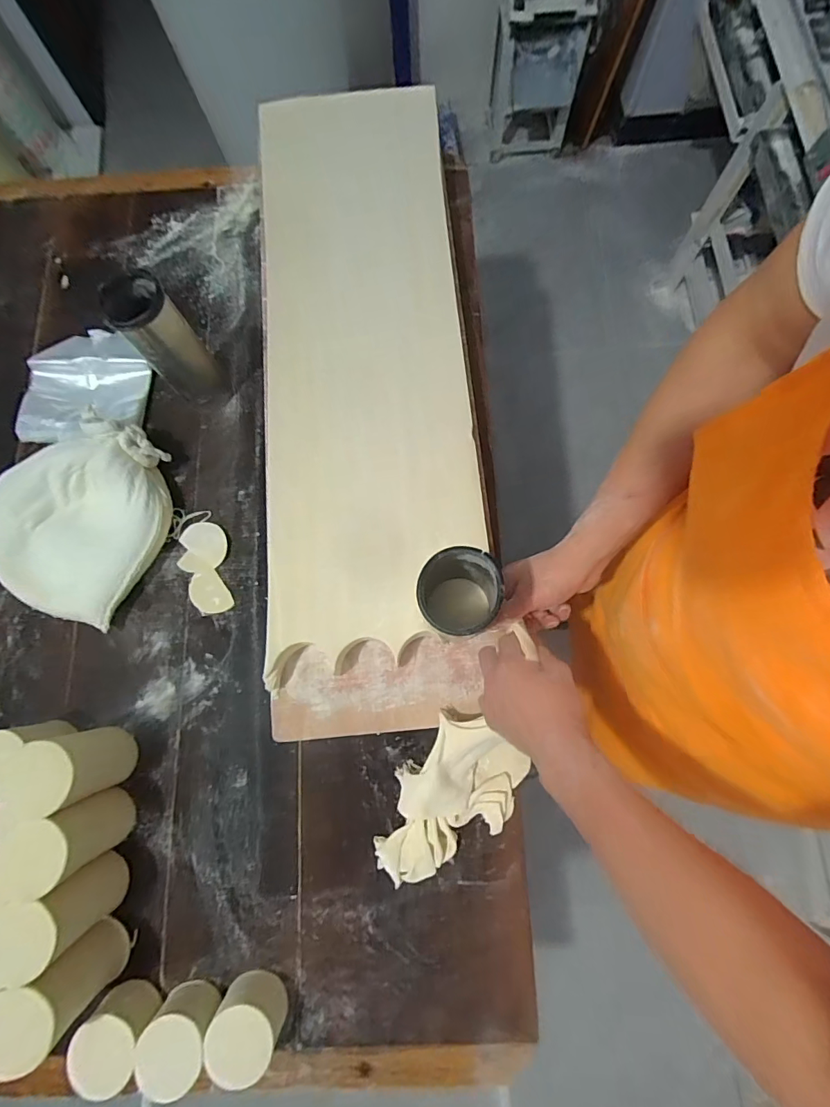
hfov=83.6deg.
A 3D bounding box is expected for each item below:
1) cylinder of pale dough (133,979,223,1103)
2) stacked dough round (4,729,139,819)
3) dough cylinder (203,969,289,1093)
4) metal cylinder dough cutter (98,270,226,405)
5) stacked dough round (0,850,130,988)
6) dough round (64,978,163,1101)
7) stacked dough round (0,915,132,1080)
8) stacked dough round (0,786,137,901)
[{"bbox_3d":[-0.254,0.521,0.499,0.069,0.051,0.074,0,78,2],"label":"cylinder of pale dough"},{"bbox_3d":[-0.381,0.241,0.524,0.082,0.120,0.089,-12,78,0],"label":"stacked dough round"},{"bbox_3d":[-0.178,0.501,0.492,0.068,0.071,0.058,19,79,6],"label":"dough cylinder"},{"bbox_3d":[-0.315,-0.265,0.612,0.070,0.196,0.069,0,78,2],"label":"metal cylinder dough cutter"},{"bbox_3d":[-0.386,0.391,0.501,0.081,0.120,0.064,-28,78,-4],"label":"stacked dough round"},{"bbox_3d":[-0.320,0.519,0.501,0.071,0.055,0.070,33,81,8],"label":"dough round"},{"bbox_3d":[-0.368,0.456,0.483,0.069,0.121,0.066,0,78,2],"label":"stacked dough round"},{"bbox_3d":[-0.384,0.317,0.517,0.072,0.121,0.067,0,78,2],"label":"stacked dough round"}]

